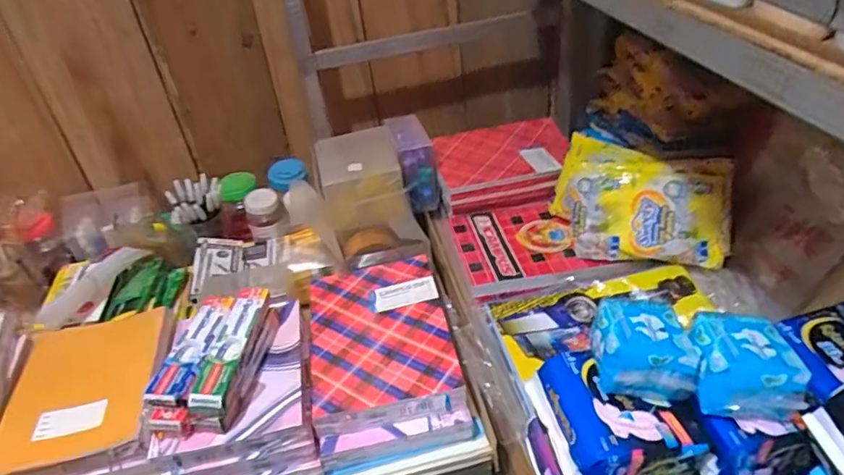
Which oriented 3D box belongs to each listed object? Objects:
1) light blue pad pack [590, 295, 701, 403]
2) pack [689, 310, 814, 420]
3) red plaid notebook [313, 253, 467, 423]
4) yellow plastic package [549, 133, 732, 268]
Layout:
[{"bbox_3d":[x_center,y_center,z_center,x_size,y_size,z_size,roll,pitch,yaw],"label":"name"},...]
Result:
[{"bbox_3d":[0.208,0.105,0.529,0.089,0.055,0.077,0,37,7],"label":"light blue pad pack"},{"bbox_3d":[0.290,0.115,0.506,0.082,0.051,0.081,-3,37,3],"label":"pack"},{"bbox_3d":[-0.057,0.116,0.718,0.172,0.012,0.237,-9,37,-5],"label":"red plaid notebook"},{"bbox_3d":[0.325,-0.055,0.831,0.231,0.124,0.136,4,38,12],"label":"yellow plastic package"}]

